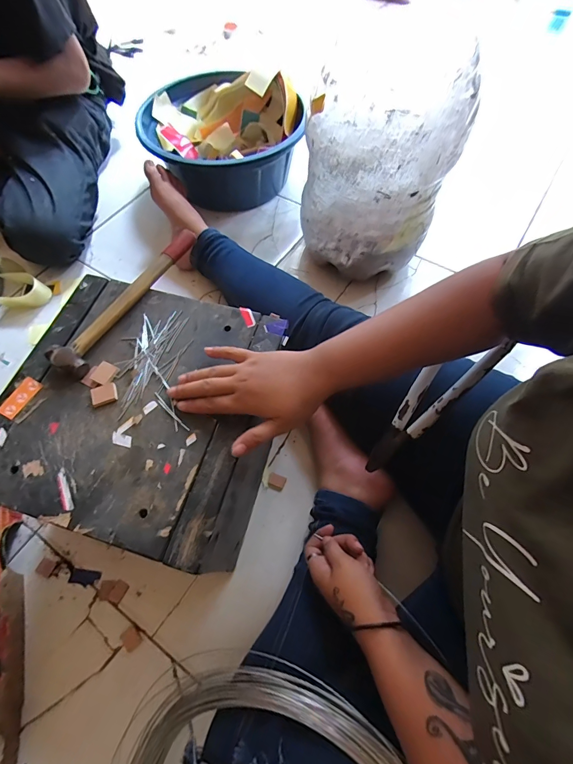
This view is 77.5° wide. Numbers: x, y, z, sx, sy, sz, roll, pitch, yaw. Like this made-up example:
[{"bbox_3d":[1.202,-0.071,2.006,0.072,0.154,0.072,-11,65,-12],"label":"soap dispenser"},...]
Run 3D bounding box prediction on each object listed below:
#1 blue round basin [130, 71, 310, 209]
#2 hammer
[{"bbox_3d":[-0.142,-0.555,0.820,0.323,0.155,0.363,-9,63,-4],"label":"blue round basin"},{"bbox_3d":[-0.189,-0.107,0.439,0.046,0.020,0.235,27,66,13],"label":"hammer"}]

